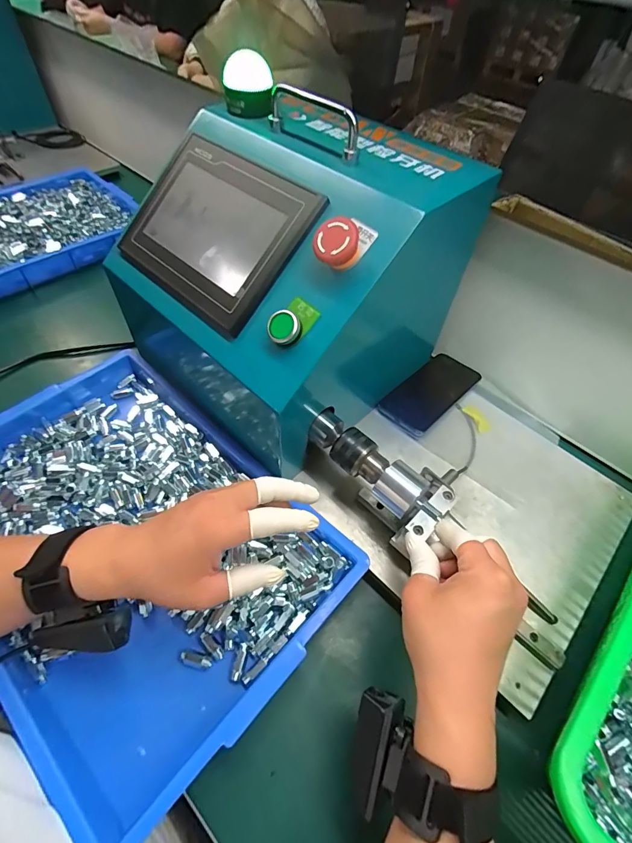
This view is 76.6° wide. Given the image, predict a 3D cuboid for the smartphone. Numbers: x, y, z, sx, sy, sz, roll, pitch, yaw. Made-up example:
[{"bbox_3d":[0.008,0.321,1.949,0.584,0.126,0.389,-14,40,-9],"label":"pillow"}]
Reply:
[{"bbox_3d":[0.156,-0.042,0.539,0.070,0.011,0.155,39,61,23],"label":"smartphone"}]

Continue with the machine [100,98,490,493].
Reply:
[{"bbox_3d":[-0.041,-0.163,0.471,0.296,0.263,0.273,39,61,23],"label":"machine"}]

